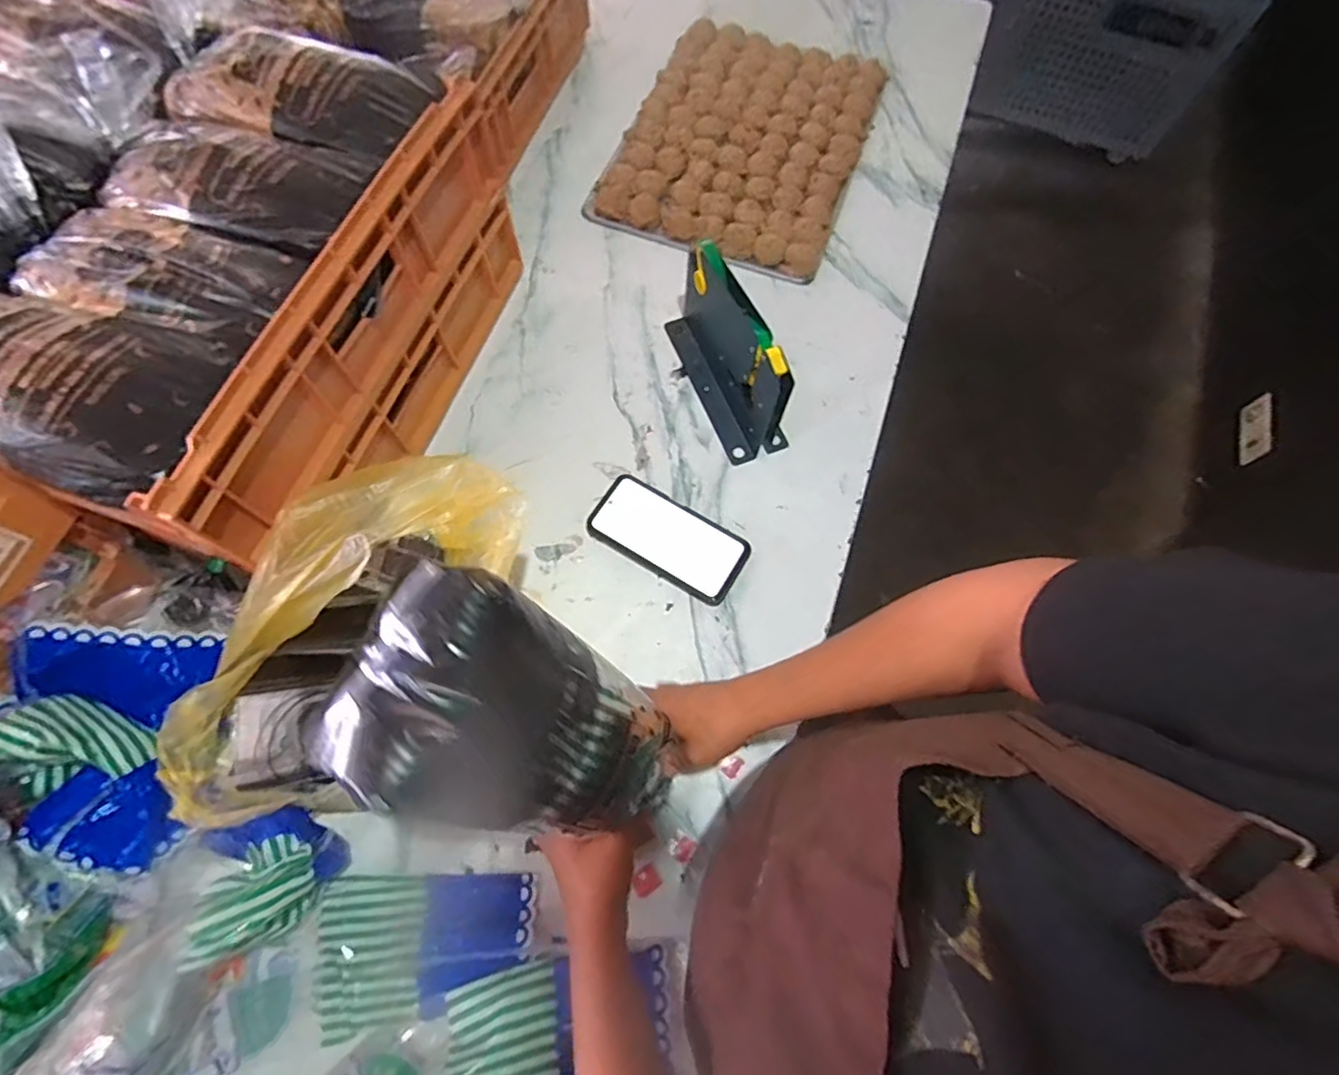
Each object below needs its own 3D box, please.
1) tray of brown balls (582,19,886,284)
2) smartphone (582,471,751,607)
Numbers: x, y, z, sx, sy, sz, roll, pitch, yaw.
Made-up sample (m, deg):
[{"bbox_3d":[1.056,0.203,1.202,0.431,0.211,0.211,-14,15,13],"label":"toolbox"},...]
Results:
[{"bbox_3d":[0.108,-0.574,0.868,0.324,0.032,0.424,19,68,5],"label":"tray of brown balls"},{"bbox_3d":[-0.002,0.001,0.648,0.167,0.013,0.081,31,69,9],"label":"smartphone"}]

